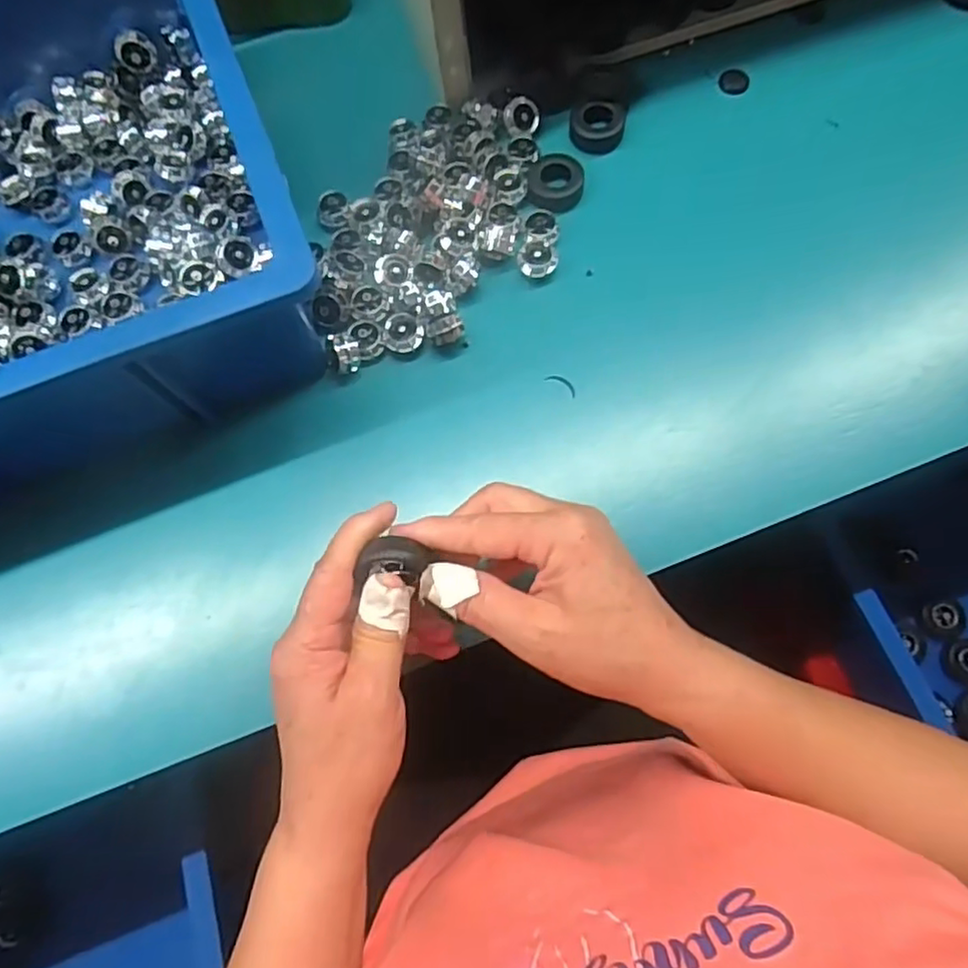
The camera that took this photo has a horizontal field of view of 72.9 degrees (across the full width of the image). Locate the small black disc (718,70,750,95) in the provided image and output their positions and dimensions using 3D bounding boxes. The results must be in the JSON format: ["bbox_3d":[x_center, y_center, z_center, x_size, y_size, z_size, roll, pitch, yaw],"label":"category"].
[{"bbox_3d":[0.184,-0.295,0.481,0.021,0.005,0.021,0,74,2],"label":"small black disc"}]

